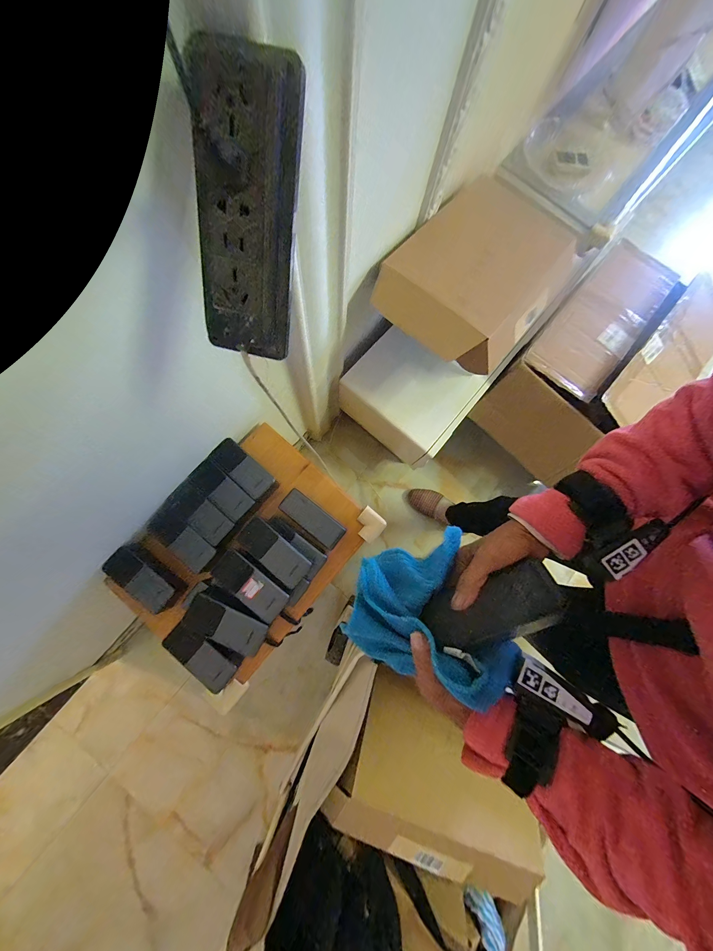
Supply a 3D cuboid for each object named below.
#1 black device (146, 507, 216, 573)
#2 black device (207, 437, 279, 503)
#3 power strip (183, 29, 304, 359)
[{"bbox_3d":[-0.320,0.117,0.548,0.124,0.024,0.056,39,77,6],"label":"black device"},{"bbox_3d":[-0.216,-0.009,0.584,0.132,0.021,0.054,43,82,-4],"label":"black device"},{"bbox_3d":[-0.083,-0.187,0.230,0.062,0.039,0.176,16,122,5],"label":"power strip"}]

